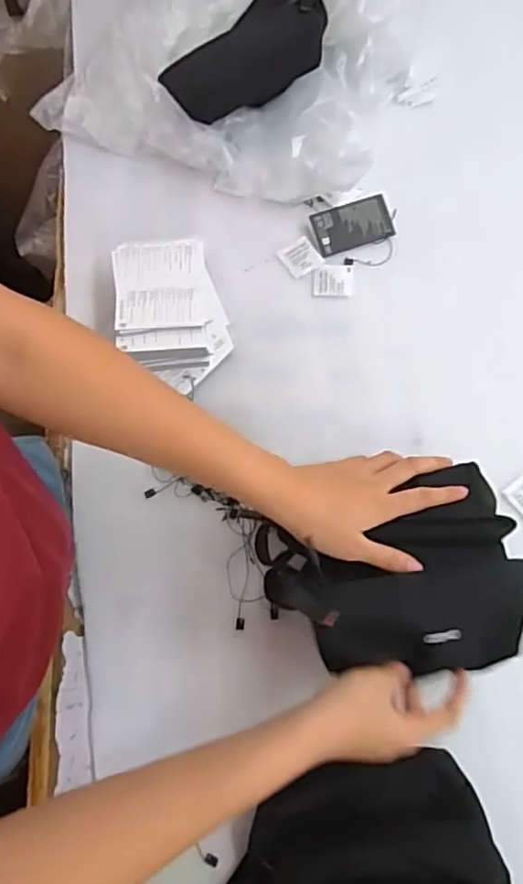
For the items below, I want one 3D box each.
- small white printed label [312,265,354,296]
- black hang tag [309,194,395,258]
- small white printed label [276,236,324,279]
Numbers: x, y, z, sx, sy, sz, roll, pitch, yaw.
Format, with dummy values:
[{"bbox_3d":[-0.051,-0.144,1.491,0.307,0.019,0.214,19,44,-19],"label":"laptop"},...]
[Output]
[{"bbox_3d":[0.078,-0.175,0.680,0.044,0.004,0.037,0,76,-4],"label":"small white printed label"},{"bbox_3d":[0.101,-0.239,0.694,0.087,0.006,0.052,-19,89,-7],"label":"black hang tag"},{"bbox_3d":[0.044,-0.203,0.689,0.039,0.004,0.037,-35,81,-6],"label":"small white printed label"}]

